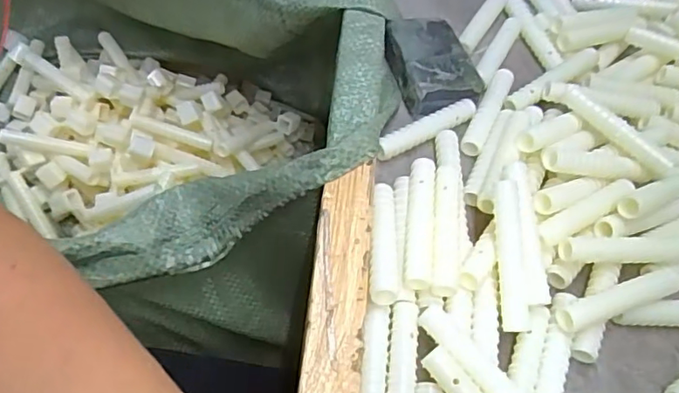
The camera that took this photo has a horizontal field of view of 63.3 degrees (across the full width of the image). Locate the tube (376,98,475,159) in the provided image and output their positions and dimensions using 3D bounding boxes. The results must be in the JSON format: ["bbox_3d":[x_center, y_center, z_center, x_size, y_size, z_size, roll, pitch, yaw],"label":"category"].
[{"bbox_3d":[0.057,-0.045,0.358,0.080,0.011,0.012,-26,66,-23],"label":"tube"}]

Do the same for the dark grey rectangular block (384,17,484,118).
[{"bbox_3d":[0.064,-0.092,0.383,0.051,0.022,0.071,-10,61,-16],"label":"dark grey rectangular block"}]

